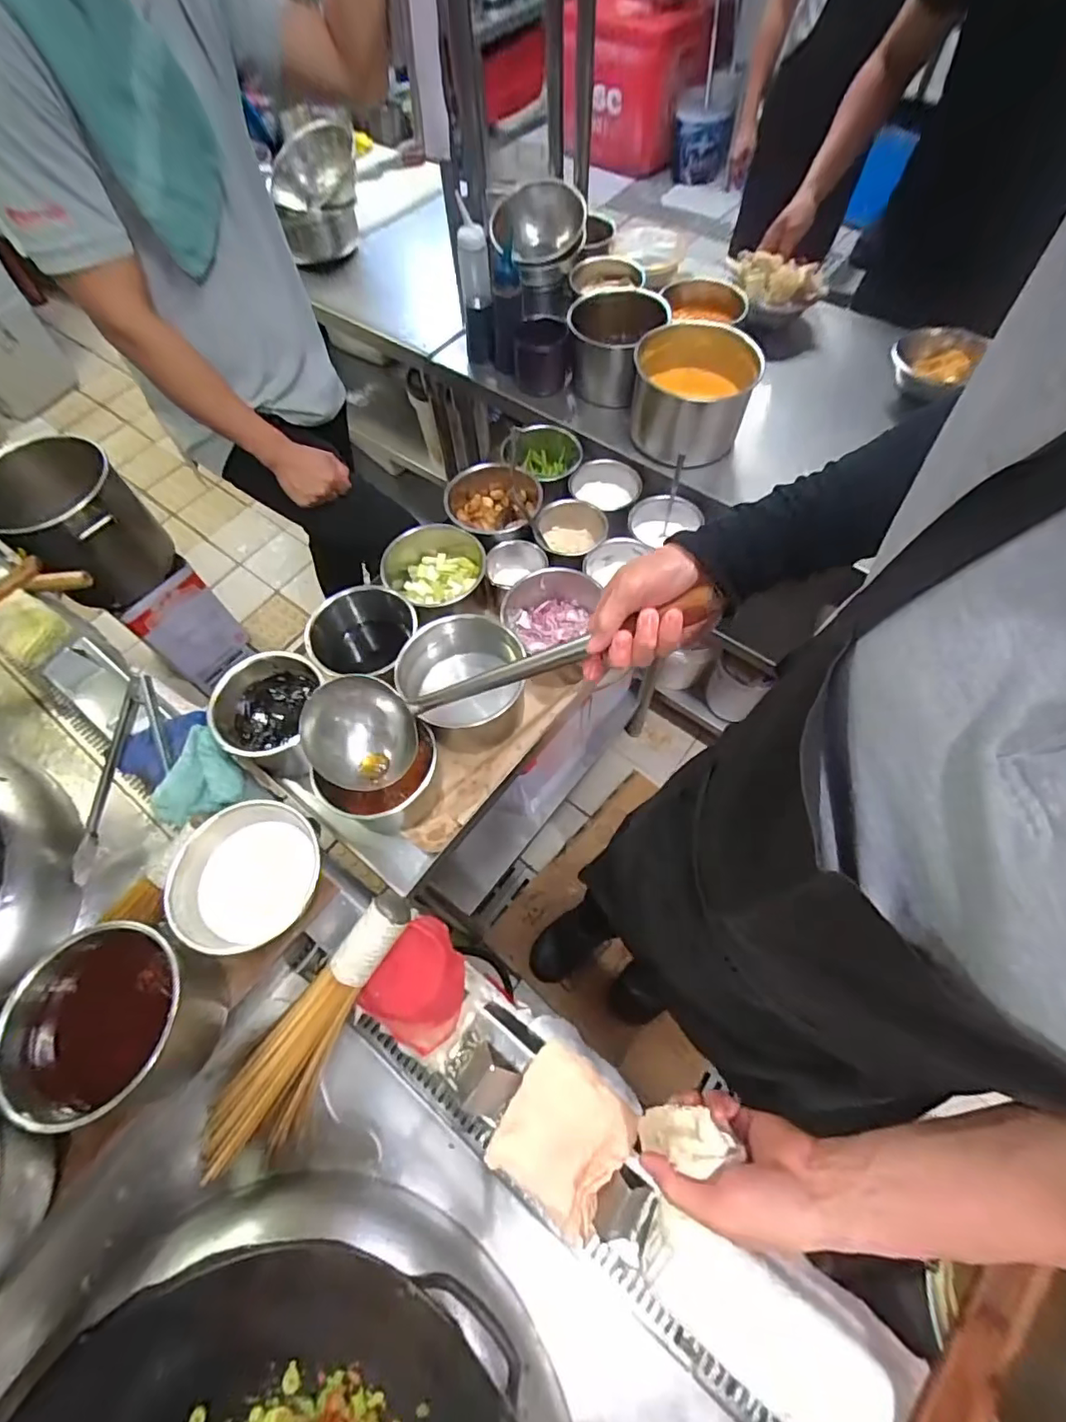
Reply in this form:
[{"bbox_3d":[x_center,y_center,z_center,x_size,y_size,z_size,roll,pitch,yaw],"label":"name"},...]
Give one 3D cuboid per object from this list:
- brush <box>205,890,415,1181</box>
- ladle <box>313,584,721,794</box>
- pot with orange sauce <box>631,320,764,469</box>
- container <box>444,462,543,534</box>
[{"bbox_3d":[-0.240,0.343,0.616,0.081,0.051,0.310,32,83,17],"label":"brush"},{"bbox_3d":[-0.064,-0.015,0.597,0.471,0.106,0.109,-16,58,30],"label":"ladle"},{"bbox_3d":[0.256,-0.508,0.933,0.182,0.155,0.181,-1,63,2],"label":"pot with orange sauce"},{"bbox_3d":[-0.063,-0.335,0.941,0.156,0.068,0.151,-12,63,-4],"label":"container"}]

